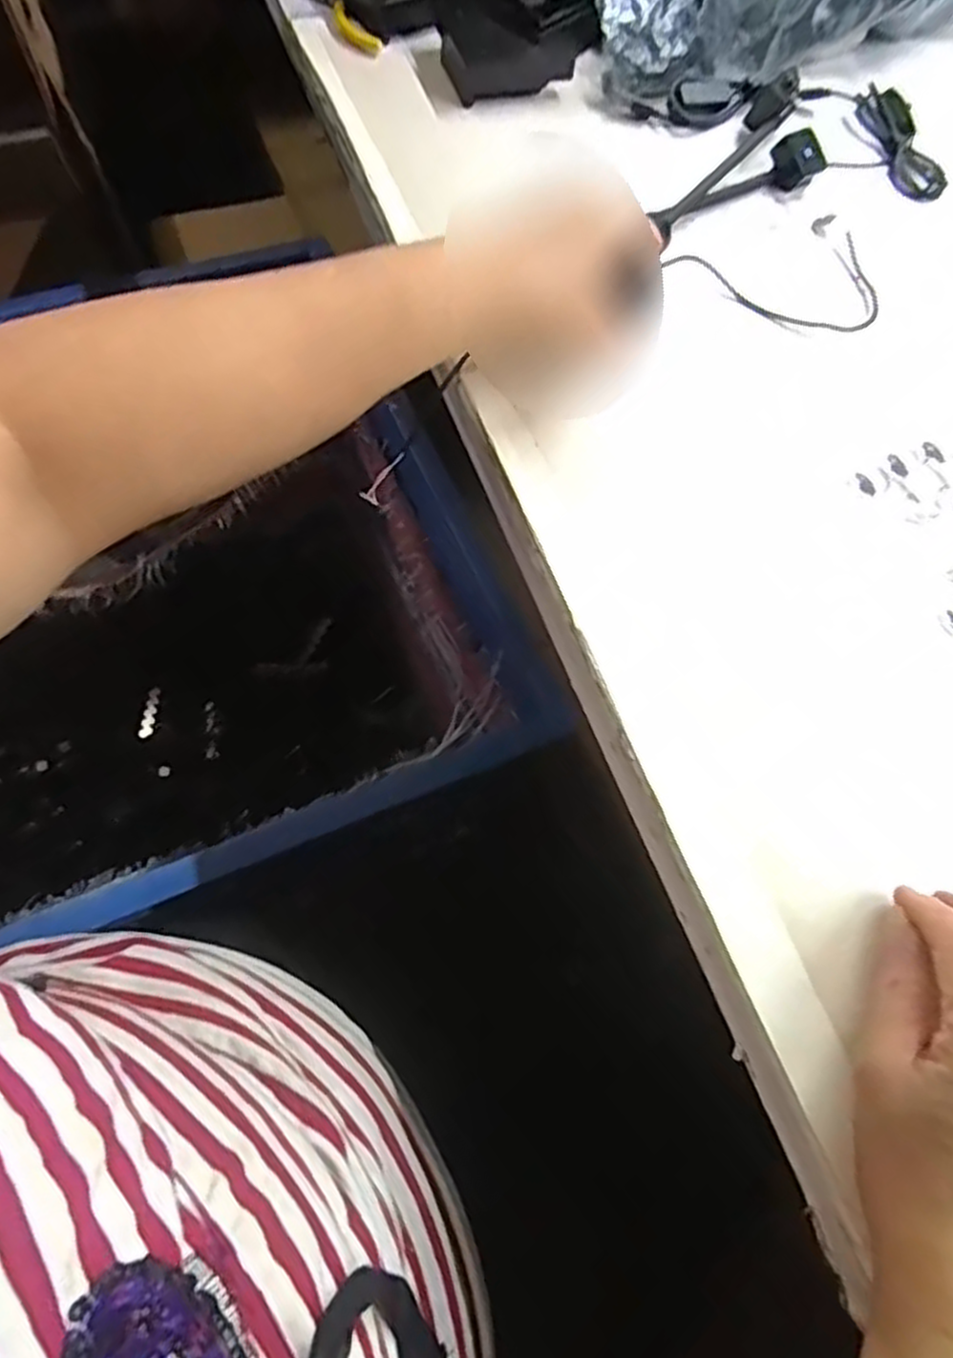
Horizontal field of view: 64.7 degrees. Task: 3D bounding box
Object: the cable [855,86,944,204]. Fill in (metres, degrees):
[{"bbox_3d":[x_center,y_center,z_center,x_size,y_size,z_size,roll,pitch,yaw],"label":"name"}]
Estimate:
[{"bbox_3d":[0.297,-0.377,0.526,0.037,0.011,0.108,-7,65,-7],"label":"cable"}]

